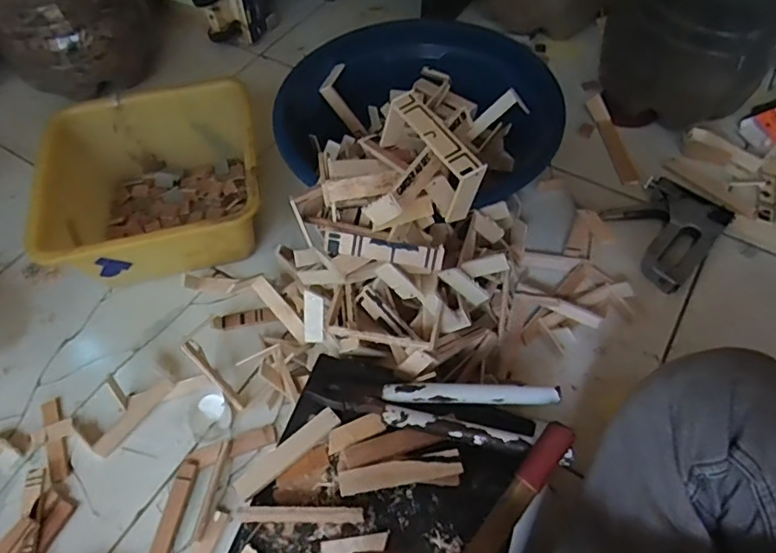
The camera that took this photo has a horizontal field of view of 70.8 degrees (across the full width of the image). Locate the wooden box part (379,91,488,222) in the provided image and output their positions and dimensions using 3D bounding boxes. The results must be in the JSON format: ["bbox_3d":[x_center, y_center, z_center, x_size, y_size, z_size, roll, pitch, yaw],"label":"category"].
[{"bbox_3d":[0.033,-0.098,0.433,0.028,0.047,0.111,-28,60,-15],"label":"wooden box part"}]

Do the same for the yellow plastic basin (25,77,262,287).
[{"bbox_3d":[-0.301,-0.118,0.739,0.265,0.128,0.249,-12,57,-6],"label":"yellow plastic basin"}]

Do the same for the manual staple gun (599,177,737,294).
[{"bbox_3d":[0.362,-0.068,0.724,0.167,0.028,0.127,-40,64,-22],"label":"manual staple gun"}]

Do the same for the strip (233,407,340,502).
[{"bbox_3d":[-0.083,0.146,0.456,0.097,0.008,0.019,-35,62,-19],"label":"strip"}]

